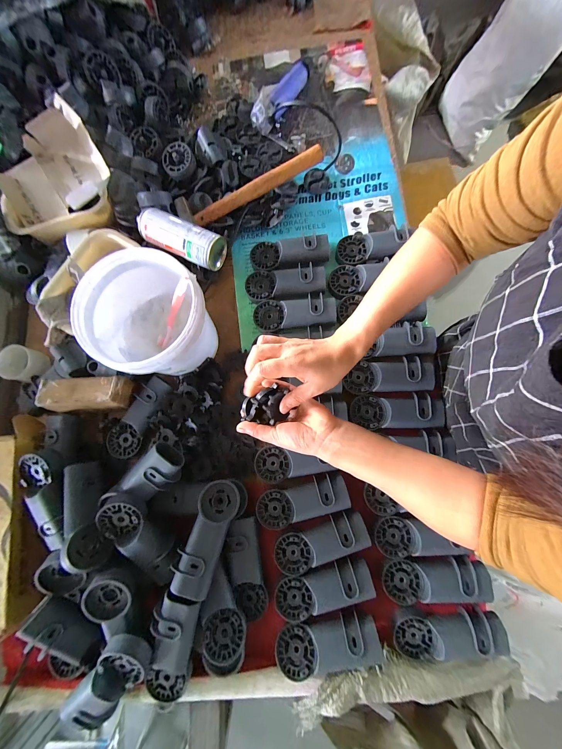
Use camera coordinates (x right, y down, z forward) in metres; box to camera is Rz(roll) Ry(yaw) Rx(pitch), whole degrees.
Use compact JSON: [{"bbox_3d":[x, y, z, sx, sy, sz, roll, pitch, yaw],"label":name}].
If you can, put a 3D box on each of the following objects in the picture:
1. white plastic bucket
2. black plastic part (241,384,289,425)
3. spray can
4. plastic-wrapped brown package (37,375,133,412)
[{"bbox_3d":[-0.204,-0.083,0.419,0.172,0.143,0.172,0,80,1],"label":"white plastic bucket"},{"bbox_3d":[-0.023,0.038,0.332,0.059,0.035,0.049,1,79,0],"label":"black plastic part"},{"bbox_3d":[-0.196,-0.269,0.498,0.177,0.056,0.065,27,82,6],"label":"spray can"},{"bbox_3d":[-0.341,0.034,0.445,0.134,0.053,0.053,-4,80,1],"label":"plastic-wrapped brown package"}]

